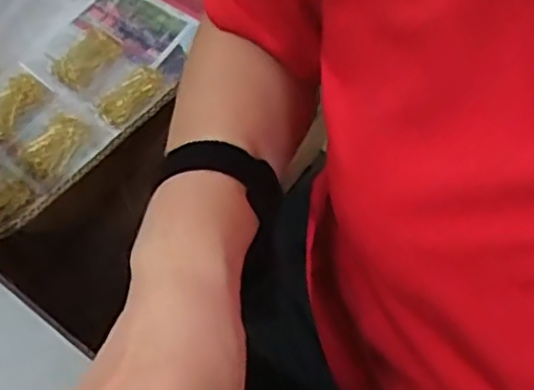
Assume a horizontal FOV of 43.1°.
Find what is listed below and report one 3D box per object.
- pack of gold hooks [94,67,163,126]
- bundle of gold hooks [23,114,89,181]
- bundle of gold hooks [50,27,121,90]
[{"bbox_3d":[-0.136,-0.101,0.671,0.037,0.009,0.073,38,67,19],"label":"pack of gold hooks"},{"bbox_3d":[-0.206,-0.049,0.649,0.041,0.016,0.063,29,64,15],"label":"bundle of gold hooks"},{"bbox_3d":[-0.182,-0.142,0.686,0.038,0.019,0.075,30,64,16],"label":"bundle of gold hooks"}]

